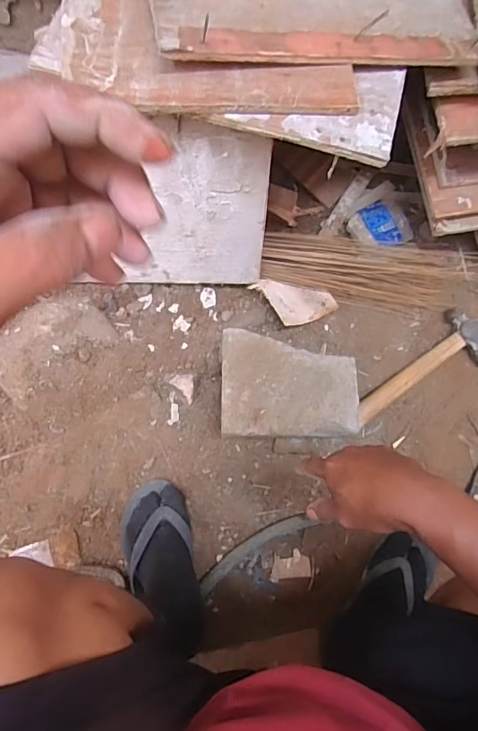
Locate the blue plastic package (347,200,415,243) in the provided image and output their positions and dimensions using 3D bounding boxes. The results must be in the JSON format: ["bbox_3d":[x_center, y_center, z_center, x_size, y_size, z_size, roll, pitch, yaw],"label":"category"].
[{"bbox_3d":[0.267,-0.269,0.855,0.114,0.016,0.091,-19,84,-6],"label":"blue plastic package"}]

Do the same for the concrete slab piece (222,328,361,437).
[{"bbox_3d":[0.077,0.029,0.678,0.202,0.024,0.155,0,76,-1],"label":"concrete slab piece"}]

